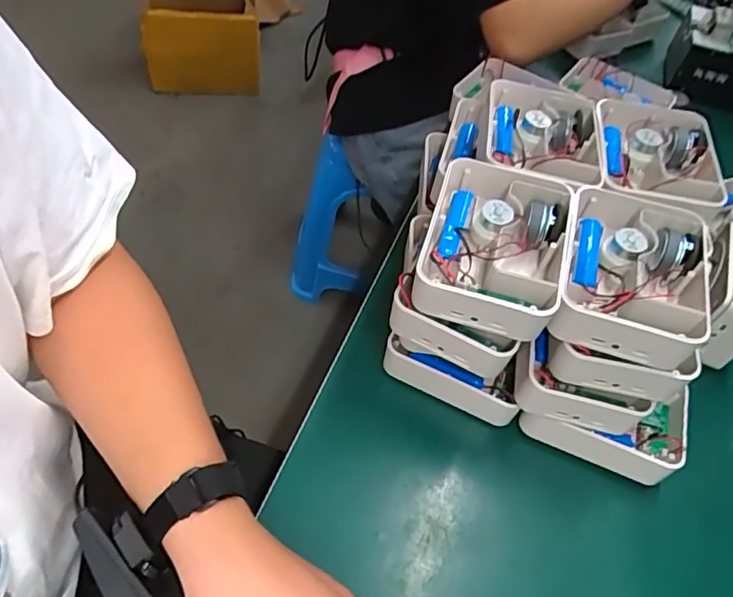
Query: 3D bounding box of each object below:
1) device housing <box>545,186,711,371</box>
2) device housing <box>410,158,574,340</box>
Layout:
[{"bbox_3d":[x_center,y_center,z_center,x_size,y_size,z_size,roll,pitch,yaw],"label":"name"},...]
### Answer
[{"bbox_3d":[0.198,-0.020,0.420,0.100,0.041,0.127,20,54,7],"label":"device housing"},{"bbox_3d":[0.096,-0.039,0.424,0.101,0.046,0.125,16,53,4],"label":"device housing"}]

